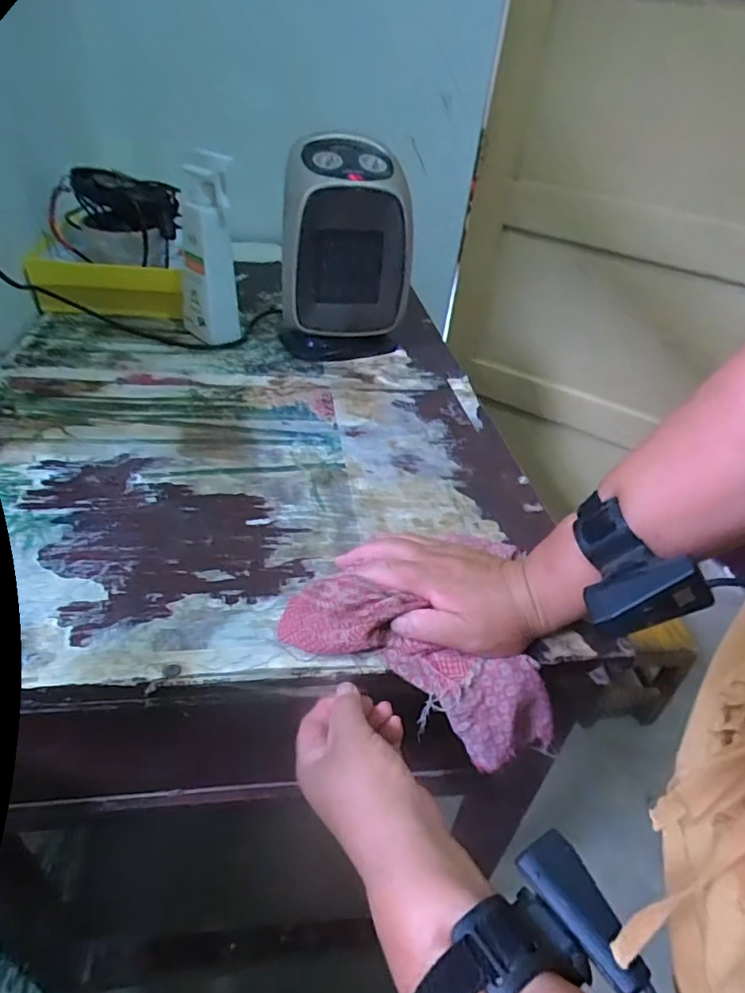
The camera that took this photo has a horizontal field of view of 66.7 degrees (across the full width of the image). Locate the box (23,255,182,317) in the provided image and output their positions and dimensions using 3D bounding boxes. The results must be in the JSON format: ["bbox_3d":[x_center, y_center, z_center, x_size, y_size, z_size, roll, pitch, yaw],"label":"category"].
[{"bbox_3d":[-0.412,-0.319,0.881,0.212,0.083,0.045,-6,37,-16],"label":"box"}]

